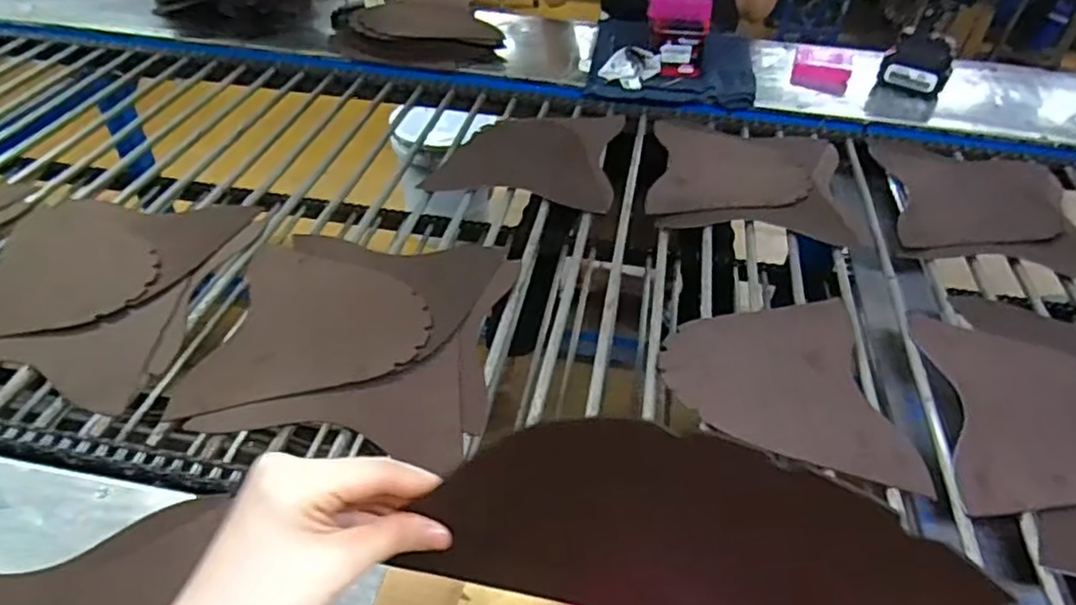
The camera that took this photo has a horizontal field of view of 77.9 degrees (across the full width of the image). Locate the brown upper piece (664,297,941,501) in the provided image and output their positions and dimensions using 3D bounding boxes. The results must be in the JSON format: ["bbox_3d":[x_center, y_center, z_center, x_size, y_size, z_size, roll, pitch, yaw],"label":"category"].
[{"bbox_3d":[0.253,0.083,0.715,0.226,0.012,0.261,1,39,0],"label":"brown upper piece"}]

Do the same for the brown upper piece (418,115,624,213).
[{"bbox_3d":[-0.009,-0.238,1.052,0.263,0.007,0.266,8,44,6],"label":"brown upper piece"}]

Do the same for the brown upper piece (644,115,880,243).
[{"bbox_3d":[0.320,-0.193,1.014,0.288,0.023,0.290,7,44,5],"label":"brown upper piece"}]

